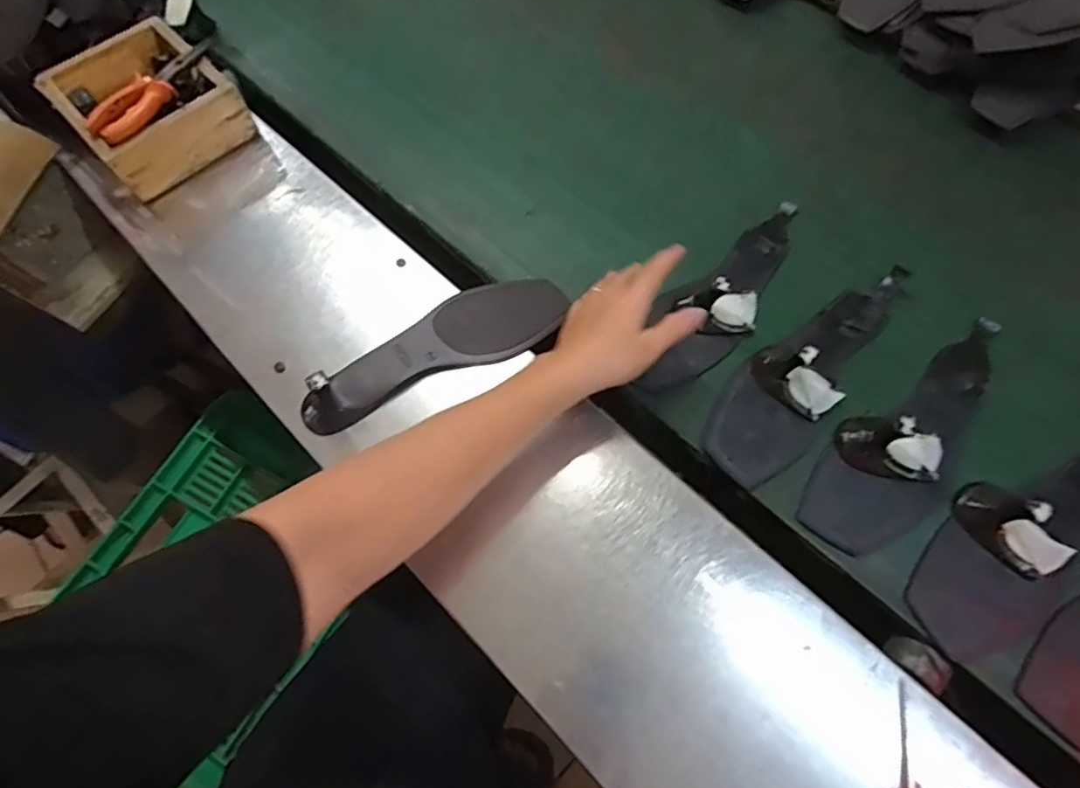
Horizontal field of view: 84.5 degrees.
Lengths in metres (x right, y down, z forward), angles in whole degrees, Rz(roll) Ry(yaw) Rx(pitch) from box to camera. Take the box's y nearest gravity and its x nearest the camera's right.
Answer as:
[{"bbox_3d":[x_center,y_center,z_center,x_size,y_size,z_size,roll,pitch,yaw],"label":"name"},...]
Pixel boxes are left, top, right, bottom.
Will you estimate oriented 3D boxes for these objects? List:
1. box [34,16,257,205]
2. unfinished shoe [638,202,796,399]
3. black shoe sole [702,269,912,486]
[{"bbox_3d":[-0.431,-0.319,0.654,0.149,0.080,0.185,-40,68,-14],"label":"box"},{"bbox_3d":[0.175,-0.104,0.550,0.072,0.045,0.253,33,68,17],"label":"unfinished shoe"},{"bbox_3d":[0.236,-0.035,0.508,0.086,0.046,0.258,35,70,18],"label":"black shoe sole"}]

